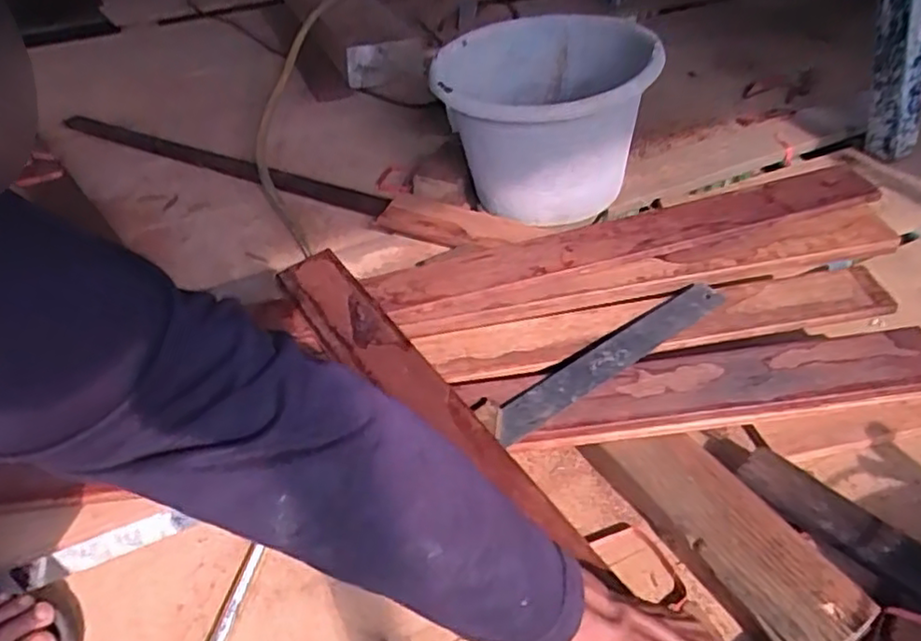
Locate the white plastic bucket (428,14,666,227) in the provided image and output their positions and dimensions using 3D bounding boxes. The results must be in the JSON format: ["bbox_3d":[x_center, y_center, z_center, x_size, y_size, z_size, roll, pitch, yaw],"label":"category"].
[{"bbox_3d":[0.105,-0.270,0.890,0.275,0.198,0.290,-2,41,2],"label":"white plastic bucket"}]

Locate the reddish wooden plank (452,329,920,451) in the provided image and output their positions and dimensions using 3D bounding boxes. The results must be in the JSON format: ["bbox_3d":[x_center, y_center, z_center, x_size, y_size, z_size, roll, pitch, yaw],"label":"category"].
[{"bbox_3d":[0.209,0.049,0.583,0.405,0.024,0.082,-5,41,-2],"label":"reddish wooden plank"}]

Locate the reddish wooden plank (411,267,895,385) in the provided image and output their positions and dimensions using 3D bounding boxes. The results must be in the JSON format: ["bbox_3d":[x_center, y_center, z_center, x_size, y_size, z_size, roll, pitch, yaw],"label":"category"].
[{"bbox_3d":[0.190,0.006,0.668,0.460,0.016,0.080,-9,38,0],"label":"reddish wooden plank"}]

